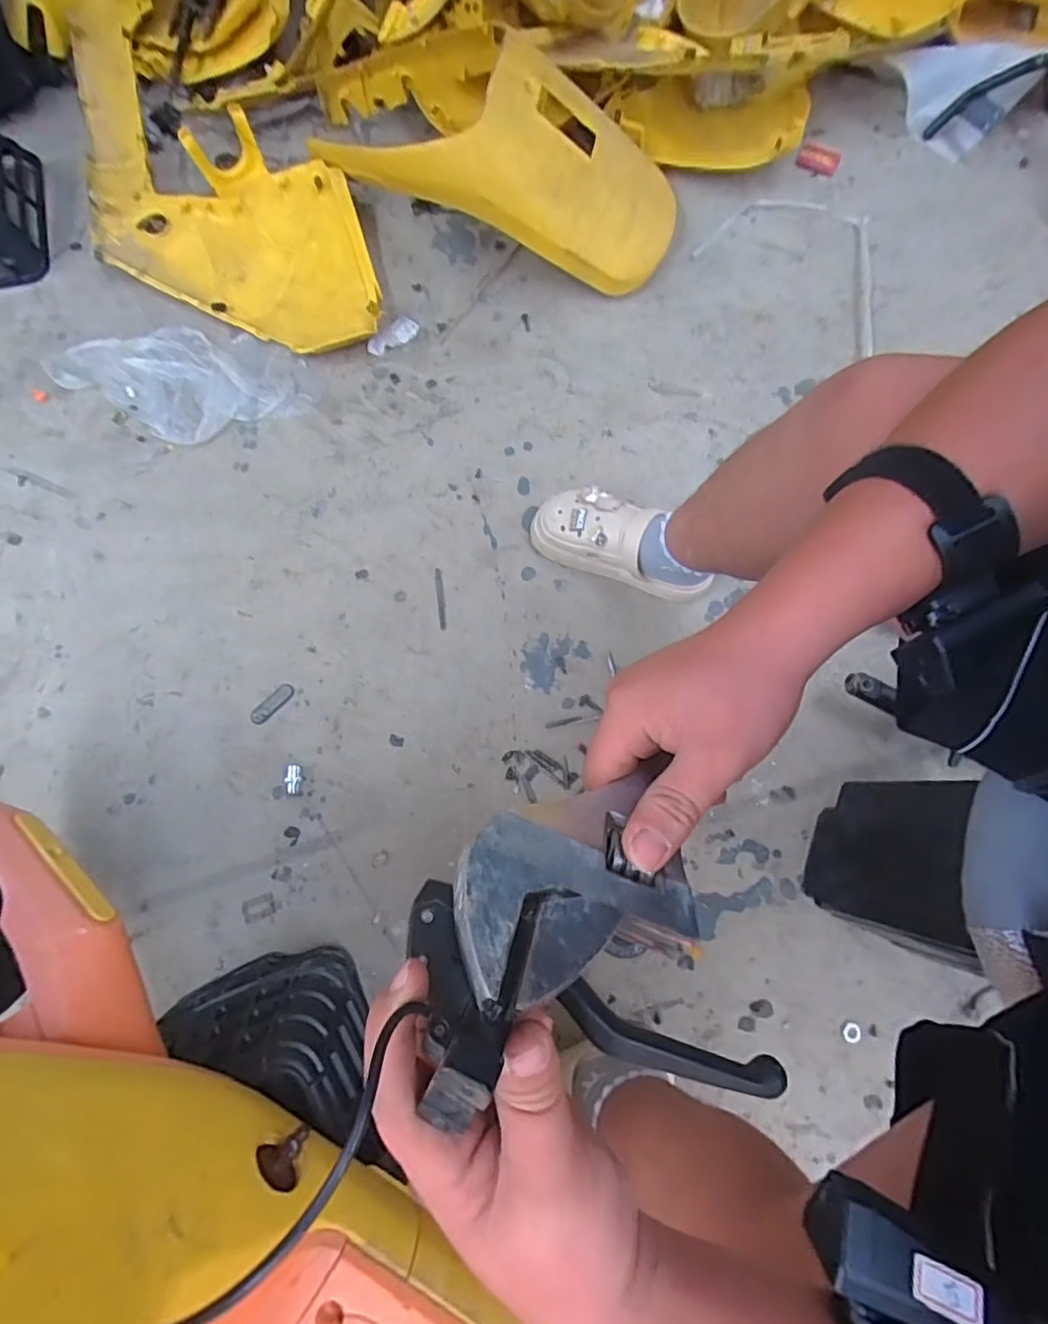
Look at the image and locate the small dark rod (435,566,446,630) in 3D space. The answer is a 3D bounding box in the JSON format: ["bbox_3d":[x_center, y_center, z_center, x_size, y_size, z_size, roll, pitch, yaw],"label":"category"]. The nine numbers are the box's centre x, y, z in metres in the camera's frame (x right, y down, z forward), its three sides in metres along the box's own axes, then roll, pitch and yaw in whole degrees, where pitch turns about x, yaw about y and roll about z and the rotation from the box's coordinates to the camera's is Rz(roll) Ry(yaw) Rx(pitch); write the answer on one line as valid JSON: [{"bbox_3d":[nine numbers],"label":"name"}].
[{"bbox_3d":[-0.124,-0.094,0.869,0.011,0.004,0.095,-7,78,-2],"label":"small dark rod"}]

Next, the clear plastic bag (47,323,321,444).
[{"bbox_3d":[-0.554,-0.453,0.947,0.429,0.021,0.185,12,78,3],"label":"clear plastic bag"}]

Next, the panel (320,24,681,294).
[{"bbox_3d":[-0.035,-0.789,0.916,0.566,0.203,0.259,18,77,4],"label":"panel"}]

